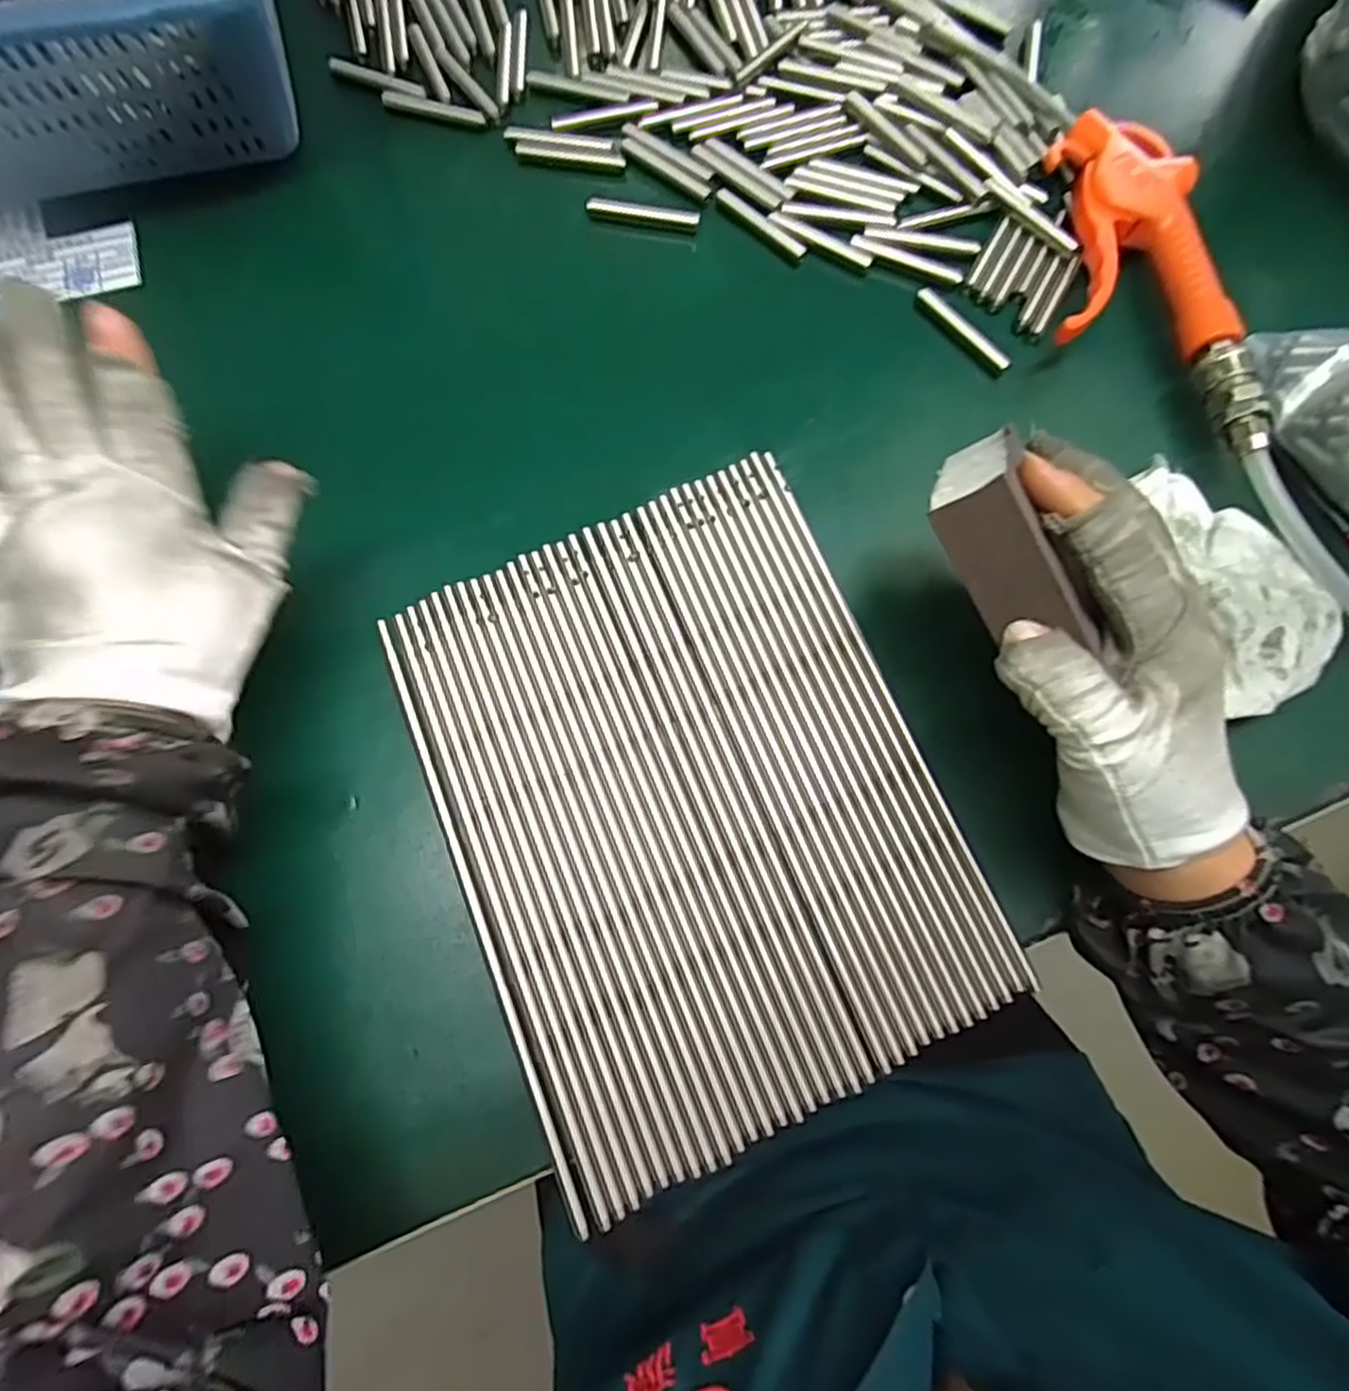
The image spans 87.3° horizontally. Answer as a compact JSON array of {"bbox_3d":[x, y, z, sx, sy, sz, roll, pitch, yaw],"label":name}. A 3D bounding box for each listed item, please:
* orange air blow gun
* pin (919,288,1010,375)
[{"bbox_3d":[0.214,-0.195,0.335,0.076,0.030,0.182,-2,76,0],"label":"orange air blow gun"},{"bbox_3d":[0.141,-0.179,0.345,0.008,0.007,0.058,-38,79,-9],"label":"pin"}]

